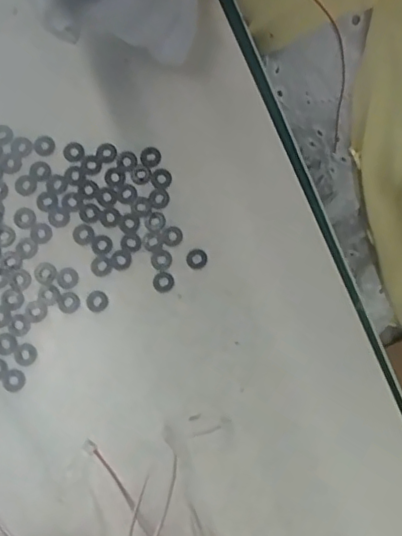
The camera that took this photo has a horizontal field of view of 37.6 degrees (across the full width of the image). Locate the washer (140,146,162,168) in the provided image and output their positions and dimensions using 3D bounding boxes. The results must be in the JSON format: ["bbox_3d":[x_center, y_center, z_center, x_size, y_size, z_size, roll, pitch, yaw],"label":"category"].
[{"bbox_3d":[-0.026,-0.058,0.306,0.011,0.004,0.011,1,80,-4],"label":"washer"}]

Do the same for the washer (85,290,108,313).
[{"bbox_3d":[-0.052,0.016,0.294,0.011,0.004,0.010,1,80,-4],"label":"washer"}]

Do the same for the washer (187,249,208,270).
[{"bbox_3d":[-0.002,-0.005,0.300,0.010,0.004,0.010,1,80,-4],"label":"washer"}]

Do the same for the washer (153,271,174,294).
[{"bbox_3d":[-0.019,0.007,0.298,0.011,0.004,0.010,1,80,-4],"label":"washer"}]

